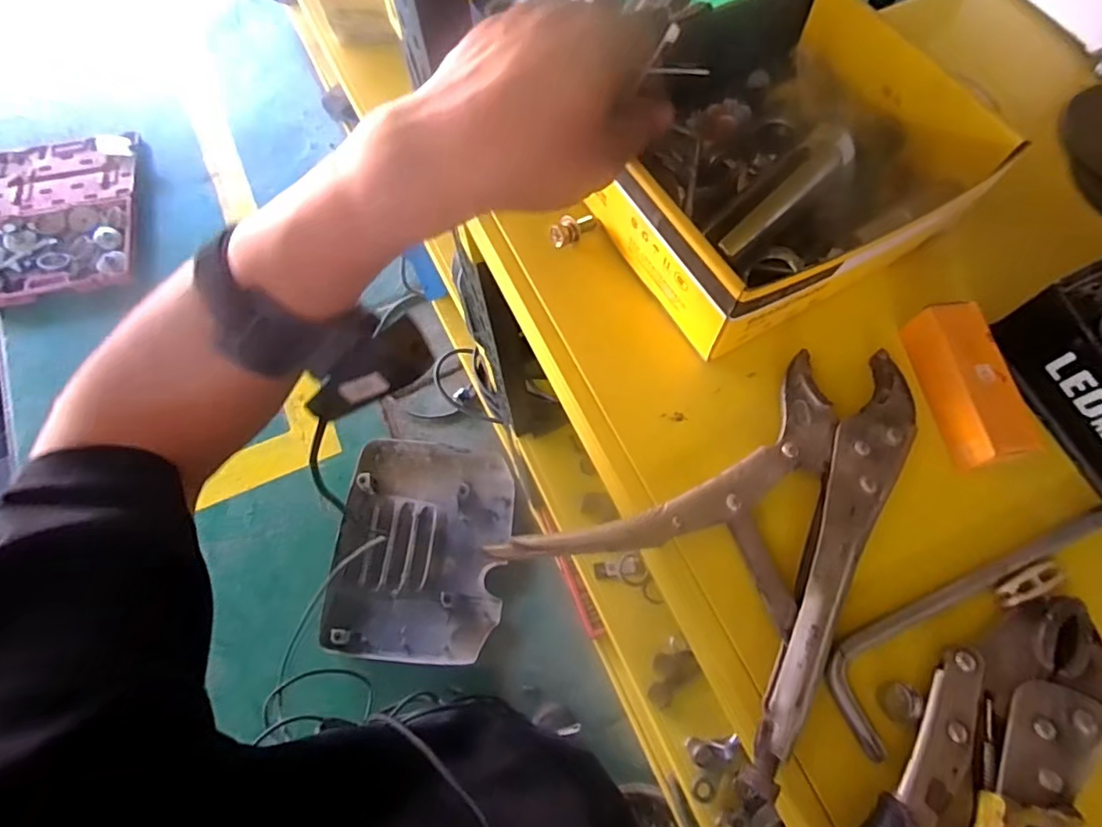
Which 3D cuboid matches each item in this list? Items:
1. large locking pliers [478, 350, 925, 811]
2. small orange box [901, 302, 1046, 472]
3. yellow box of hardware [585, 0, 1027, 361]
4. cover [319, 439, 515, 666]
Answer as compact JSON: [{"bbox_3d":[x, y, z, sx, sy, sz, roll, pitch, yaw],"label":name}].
[{"bbox_3d":[0.103,0.046,0.276,0.204,0.016,0.143,-42,74,-14],"label":"large locking pliers"},{"bbox_3d":[0.211,-0.014,0.289,0.026,0.027,0.081,-10,69,-3],"label":"small orange box"},{"bbox_3d":[0.123,-0.143,0.321,0.183,0.062,0.165,-28,71,-10],"label":"yellow box of hardware"},{"bbox_3d":[-0.342,0.353,1.523,0.442,0.078,0.551,6,69,3],"label":"cover"}]

